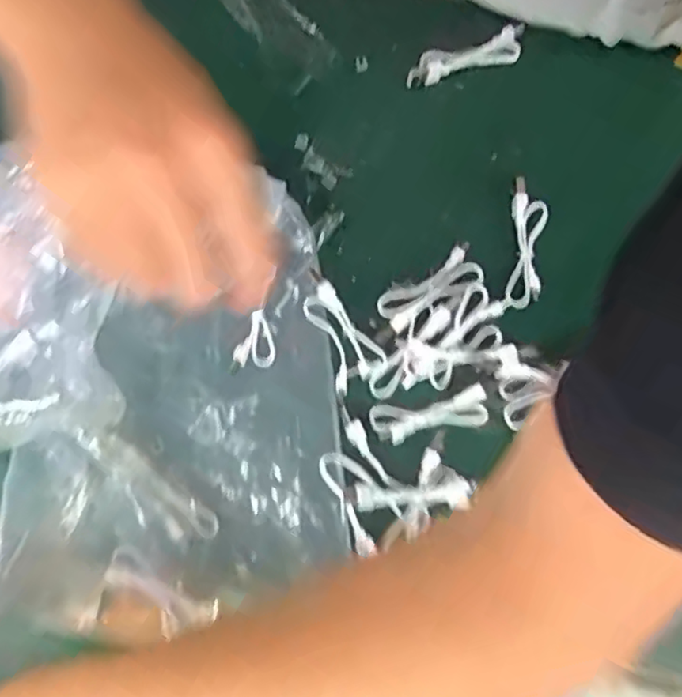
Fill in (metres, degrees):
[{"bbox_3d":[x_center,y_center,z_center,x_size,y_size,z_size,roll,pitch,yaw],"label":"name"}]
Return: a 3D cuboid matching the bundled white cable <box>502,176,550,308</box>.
[{"bbox_3d":[0.114,-0.065,0.384,0.022,0.008,0.082,8,79,3],"label":"bundled white cable"}]

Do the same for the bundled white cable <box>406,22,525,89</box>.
[{"bbox_3d":[0.083,-0.194,0.416,0.083,0.008,0.022,-17,79,-2],"label":"bundled white cable"}]

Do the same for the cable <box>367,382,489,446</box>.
[{"bbox_3d":[0.049,0.037,0.356,0.065,0.008,0.023,-11,79,-1],"label":"cable"}]

